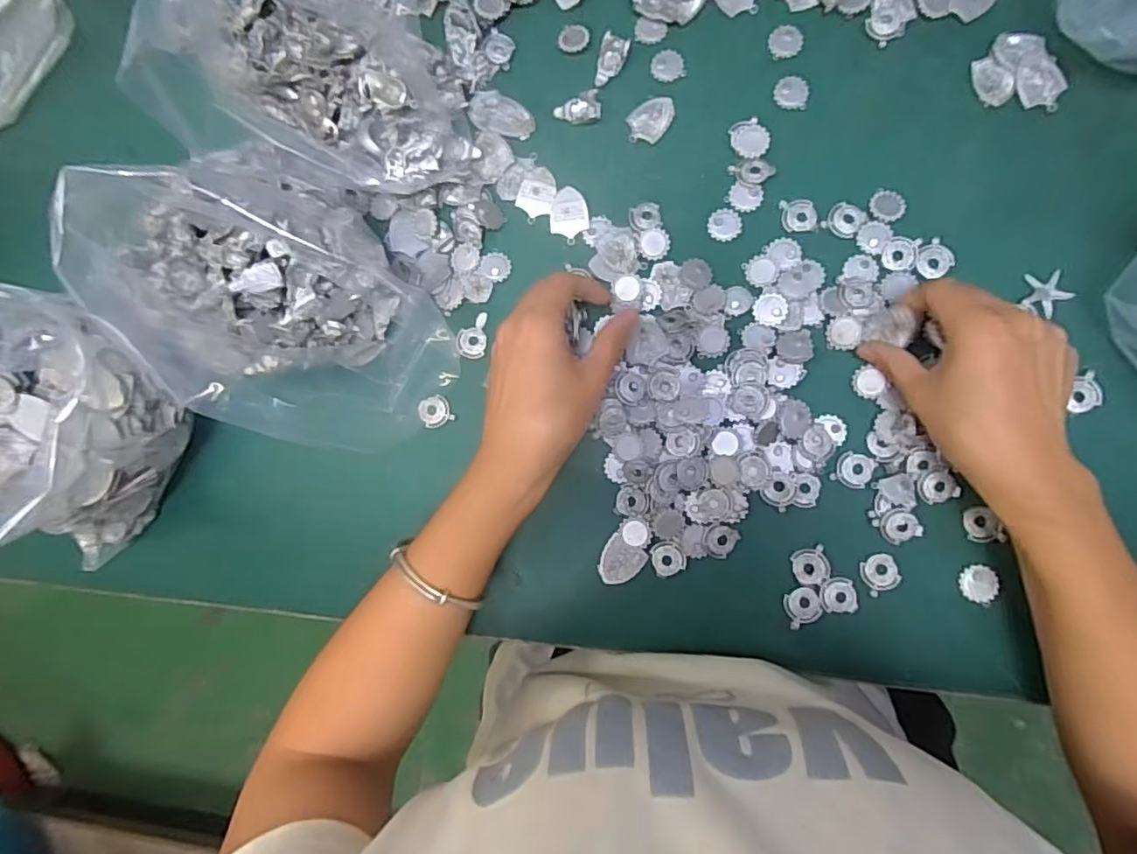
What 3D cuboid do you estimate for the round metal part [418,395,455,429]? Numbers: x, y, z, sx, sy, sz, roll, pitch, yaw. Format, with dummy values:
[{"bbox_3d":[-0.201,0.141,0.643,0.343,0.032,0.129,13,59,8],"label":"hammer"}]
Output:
[{"bbox_3d":[-0.090,-0.010,0.412,0.020,0.006,0.020,0,88,7],"label":"round metal part"}]

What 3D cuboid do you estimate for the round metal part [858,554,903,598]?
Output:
[{"bbox_3d":[0.188,0.088,0.367,0.021,0.004,0.022,0,88,7],"label":"round metal part"}]

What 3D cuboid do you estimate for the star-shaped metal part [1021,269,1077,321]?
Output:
[{"bbox_3d":[0.288,-0.083,0.367,0.025,0.004,0.027,-40,82,5],"label":"star-shaped metal part"}]

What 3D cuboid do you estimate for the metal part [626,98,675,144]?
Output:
[{"bbox_3d":[0.055,-0.204,0.404,0.035,0.004,0.025,-42,84,4],"label":"metal part"}]

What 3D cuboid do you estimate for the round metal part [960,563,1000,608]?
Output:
[{"bbox_3d":[0.243,0.093,0.359,0.021,0.004,0.021,0,88,7],"label":"round metal part"}]

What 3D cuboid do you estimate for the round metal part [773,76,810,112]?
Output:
[{"bbox_3d":[0.144,-0.217,0.393,0.022,0.004,0.022,0,88,7],"label":"round metal part"}]

